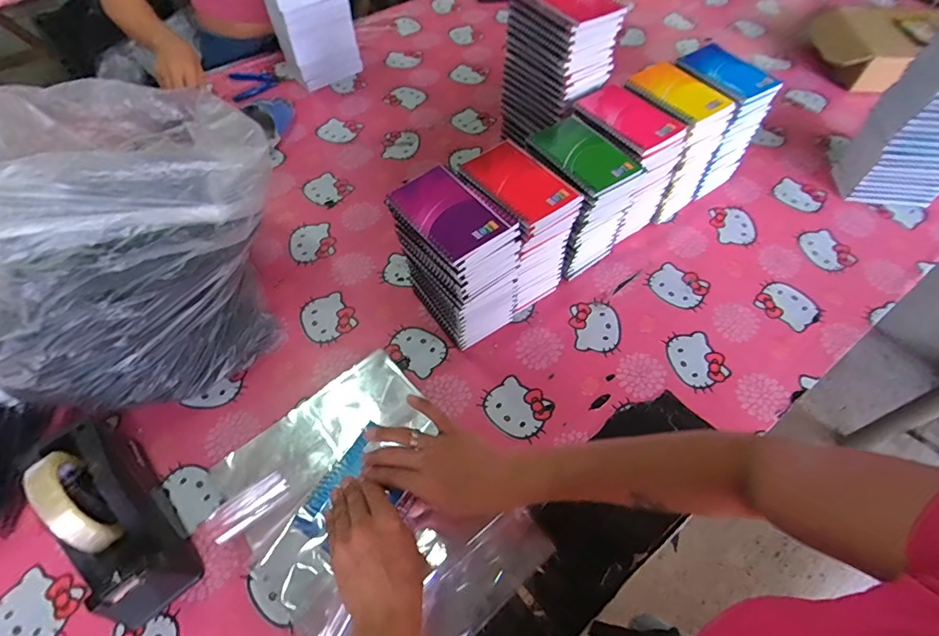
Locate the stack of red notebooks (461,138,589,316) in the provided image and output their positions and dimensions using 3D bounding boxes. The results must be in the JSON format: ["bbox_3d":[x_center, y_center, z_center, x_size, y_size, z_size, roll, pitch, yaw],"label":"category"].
[{"bbox_3d":[0.064,-0.117,0.653,0.101,0.195,0.128,-32,62,-19],"label":"stack of red notebooks"}]

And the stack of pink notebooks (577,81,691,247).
[{"bbox_3d":[0.213,-0.232,0.724,0.107,0.180,0.162,-33,62,-20],"label":"stack of pink notebooks"}]

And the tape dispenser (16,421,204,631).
[{"bbox_3d":[-0.370,0.196,0.488,0.074,0.133,0.215,-37,64,-22],"label":"tape dispenser"}]

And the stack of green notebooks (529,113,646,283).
[{"bbox_3d":[0.152,-0.160,0.682,0.109,0.191,0.125,-33,63,-20],"label":"stack of green notebooks"}]

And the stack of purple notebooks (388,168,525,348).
[{"bbox_3d":[-0.012,-0.071,0.616,0.104,0.204,0.135,-35,63,-21],"label":"stack of purple notebooks"}]

